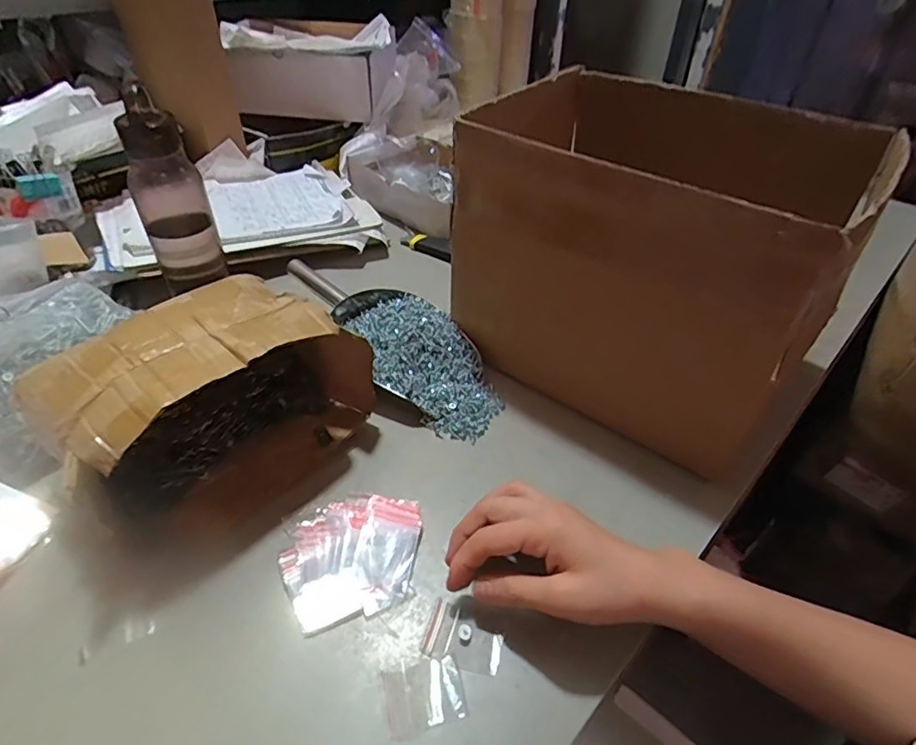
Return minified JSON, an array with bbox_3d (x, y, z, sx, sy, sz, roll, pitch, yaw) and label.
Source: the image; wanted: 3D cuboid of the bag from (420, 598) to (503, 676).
[{"bbox_3d":[0.005,0.185,0.376,0.053,0.009,0.039,14,43,13],"label":"bag"}]

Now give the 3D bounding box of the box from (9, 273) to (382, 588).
[{"bbox_3d":[-0.196,0.019,0.451,0.162,0.122,0.224,30,50,28],"label":"box"}]

